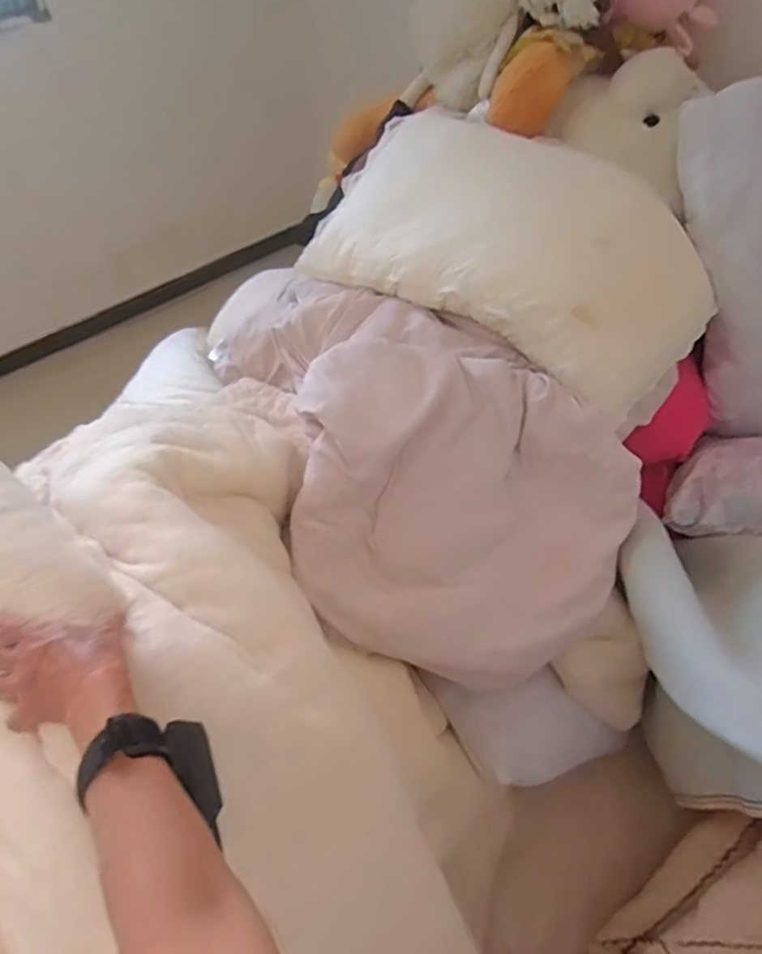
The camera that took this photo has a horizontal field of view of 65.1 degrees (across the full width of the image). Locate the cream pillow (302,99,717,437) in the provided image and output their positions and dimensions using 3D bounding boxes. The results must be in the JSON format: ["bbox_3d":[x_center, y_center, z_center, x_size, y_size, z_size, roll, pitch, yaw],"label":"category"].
[{"bbox_3d":[0.222,-0.380,0.989,0.637,0.180,0.354,35,63,19],"label":"cream pillow"}]

